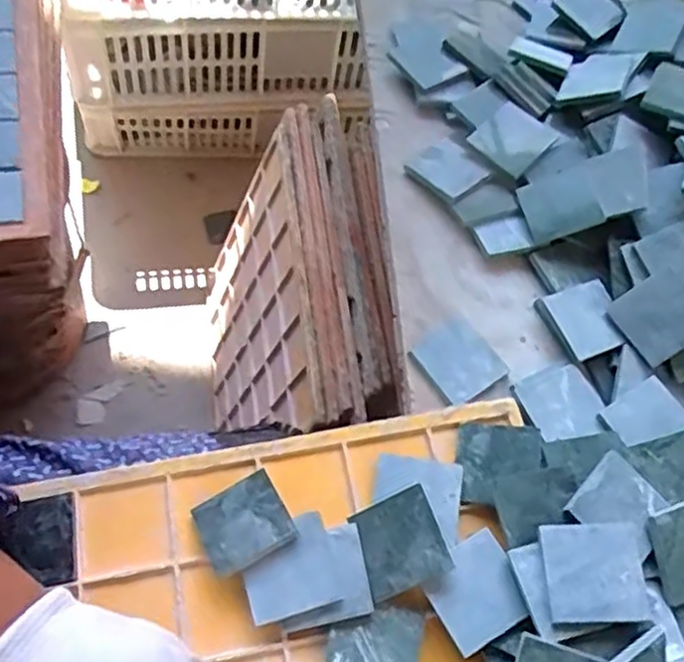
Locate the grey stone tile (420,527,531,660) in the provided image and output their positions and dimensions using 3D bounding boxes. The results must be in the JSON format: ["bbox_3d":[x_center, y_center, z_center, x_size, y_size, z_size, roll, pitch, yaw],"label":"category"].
[{"bbox_3d":[0.073,0.141,0.393,0.049,0.007,0.049,-29,65,-10],"label":"grey stone tile"}]

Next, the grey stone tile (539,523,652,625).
[{"bbox_3d":[0.132,0.126,0.379,0.050,0.005,0.050,-3,61,2],"label":"grey stone tile"}]

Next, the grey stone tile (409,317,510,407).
[{"bbox_3d":[0.078,0.021,0.486,0.048,0.004,0.051,-31,72,-22],"label":"grey stone tile"}]

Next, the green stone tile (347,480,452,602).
[{"bbox_3d":[0.032,0.118,0.405,0.048,0.004,0.050,-28,59,13],"label":"green stone tile"}]

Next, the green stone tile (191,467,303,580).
[{"bbox_3d":[-0.057,0.110,0.417,0.050,0.007,0.051,-28,50,-10],"label":"green stone tile"}]

